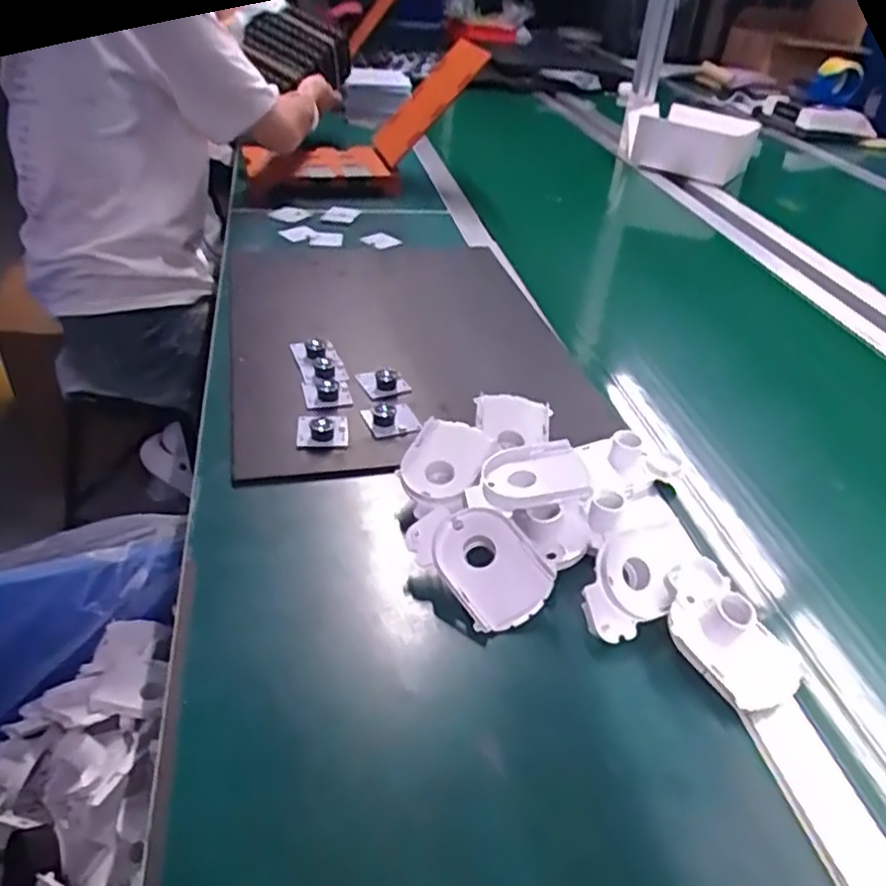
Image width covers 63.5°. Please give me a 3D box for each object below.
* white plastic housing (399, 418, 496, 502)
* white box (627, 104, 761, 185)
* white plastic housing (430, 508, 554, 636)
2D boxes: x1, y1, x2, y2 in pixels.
[{"bbox_3d":[0.001,0.011,0.592,0.064,0.013,0.082,15,54,13],"label":"white plastic housing"},{"bbox_3d":[0.481,-0.582,1.387,0.231,0.095,0.164,21,40,21],"label":"white box"},{"bbox_3d":[0.034,0.090,0.516,0.066,0.025,0.088,-37,67,-11],"label":"white plastic housing"}]

